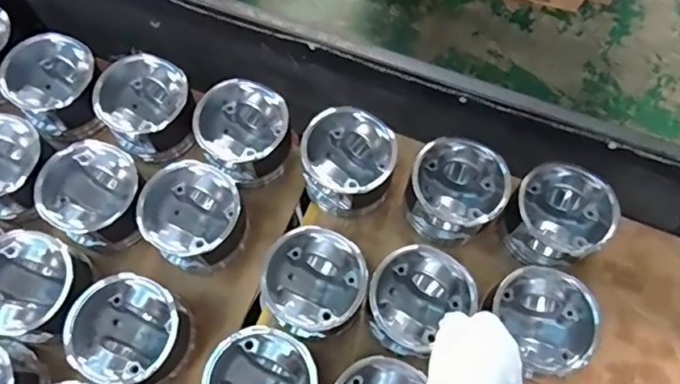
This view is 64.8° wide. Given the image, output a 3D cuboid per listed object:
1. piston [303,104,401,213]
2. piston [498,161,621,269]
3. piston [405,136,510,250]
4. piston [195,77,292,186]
[{"bbox_3d":[0.011,-0.034,0.684,0.108,0.100,0.109,0,69,-1],"label":"piston"},{"bbox_3d":[0.258,0.033,0.644,0.109,0.089,0.110,0,69,-1],"label":"piston"},{"bbox_3d":[0.142,0.003,0.666,0.108,0.113,0.109,0,69,-1],"label":"piston"},{"bbox_3d":[-0.121,-0.075,0.686,0.116,0.073,0.114,-12,70,-6],"label":"piston"}]

